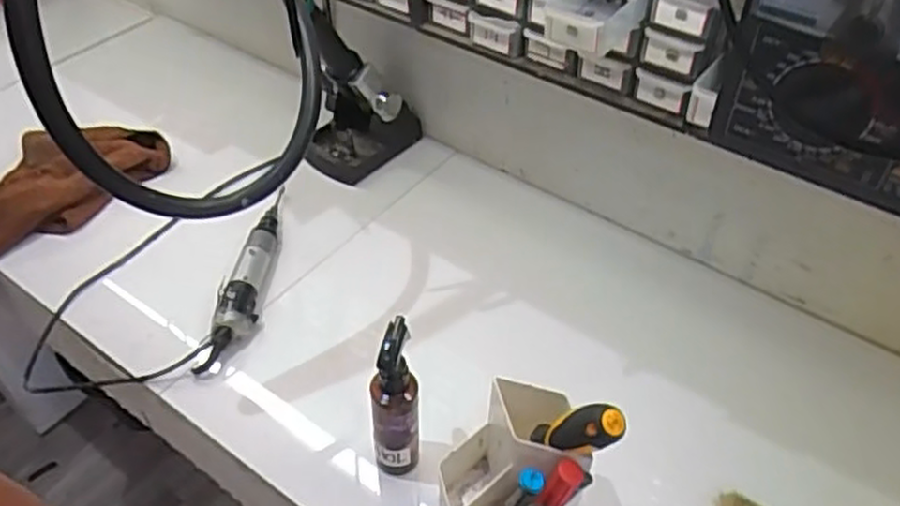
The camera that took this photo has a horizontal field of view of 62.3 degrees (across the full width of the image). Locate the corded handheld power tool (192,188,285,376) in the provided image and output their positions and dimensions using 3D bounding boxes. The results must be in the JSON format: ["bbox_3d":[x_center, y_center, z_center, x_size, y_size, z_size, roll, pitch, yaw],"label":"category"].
[{"bbox_3d":[-0.208,0.025,0.805,0.045,0.046,0.247,8,46,7],"label":"corded handheld power tool"}]

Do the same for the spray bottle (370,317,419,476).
[{"bbox_3d":[-0.045,0.123,0.598,0.036,0.174,0.035,-7,46,-8],"label":"spray bottle"}]

